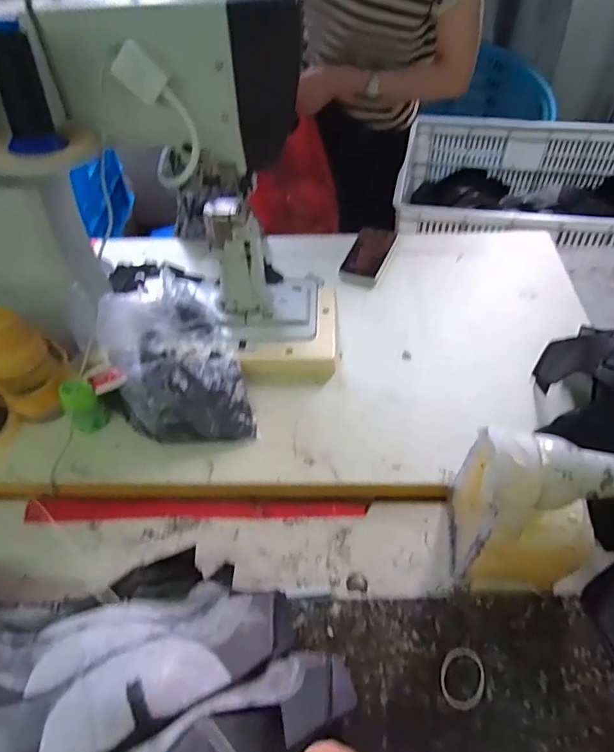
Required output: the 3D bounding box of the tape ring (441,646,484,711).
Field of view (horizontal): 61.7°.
[{"bbox_3d":[0.159,0.307,0.523,0.042,0.004,0.056,11,52,12],"label":"tape ring"}]

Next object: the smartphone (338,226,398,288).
[{"bbox_3d":[0.116,-0.226,0.959,0.073,0.011,0.164,16,53,15],"label":"smartphone"}]

